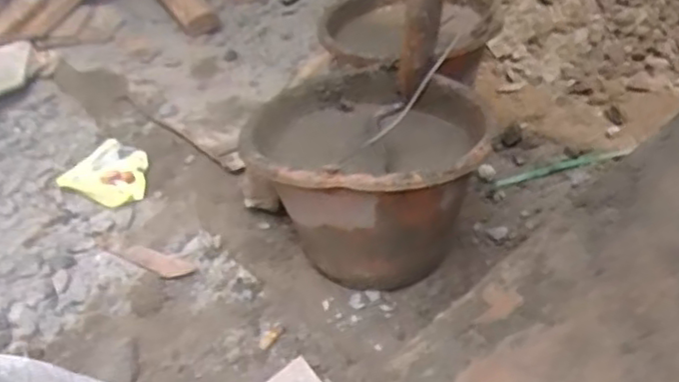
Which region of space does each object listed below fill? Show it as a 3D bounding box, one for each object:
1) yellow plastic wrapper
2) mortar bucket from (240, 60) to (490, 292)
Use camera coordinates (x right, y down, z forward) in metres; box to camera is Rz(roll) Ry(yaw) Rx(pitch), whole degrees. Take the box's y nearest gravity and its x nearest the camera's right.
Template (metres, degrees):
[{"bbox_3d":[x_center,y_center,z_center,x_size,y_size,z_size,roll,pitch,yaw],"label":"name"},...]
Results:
[{"bbox_3d":[-0.338,-0.027,0.996,0.133,0.025,0.099,21,46,31],"label":"yellow plastic wrapper"},{"bbox_3d":[0.032,-0.005,0.760,0.238,0.183,0.238,-5,38,4],"label":"mortar bucket"}]

